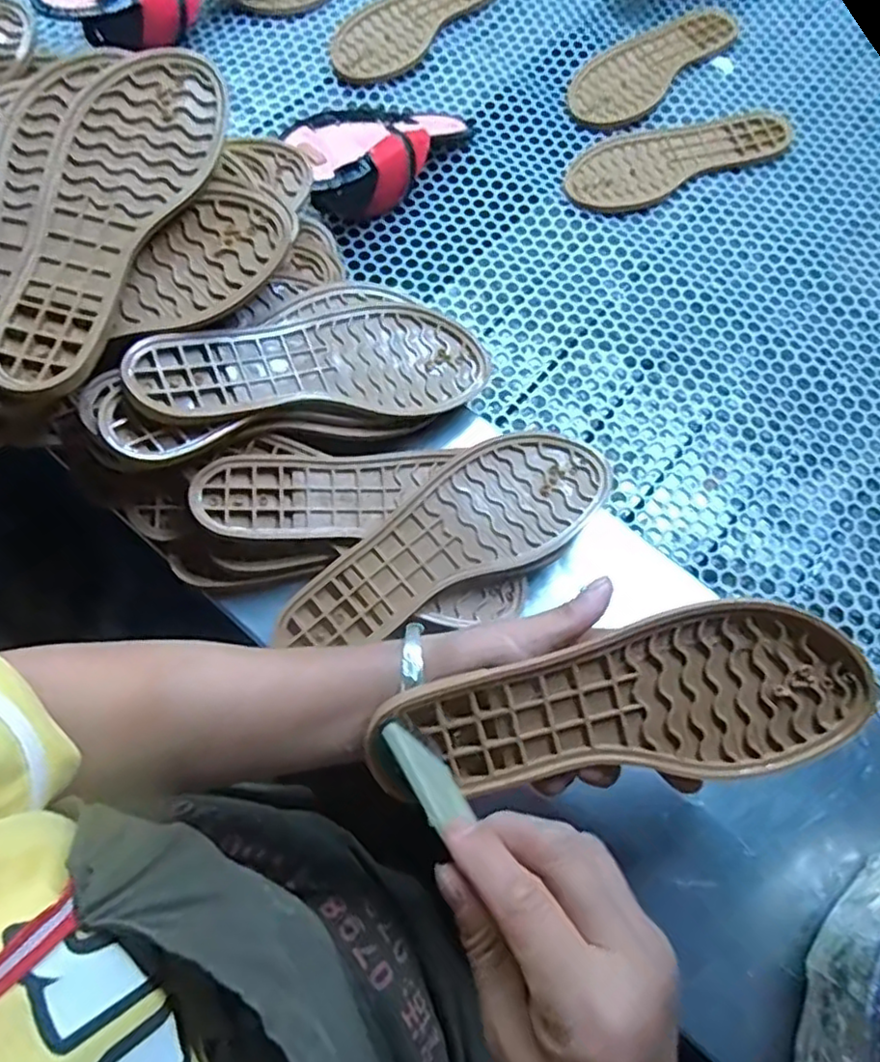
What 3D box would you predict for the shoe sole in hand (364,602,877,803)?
[{"bbox_3d":[0.090,0.087,0.332,0.244,0.025,0.085,-8,97,-3],"label":"shoe sole in hand"}]

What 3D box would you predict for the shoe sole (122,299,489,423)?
[{"bbox_3d":[-0.084,-0.119,0.461,0.244,0.020,0.090,-12,70,-26],"label":"shoe sole"}]

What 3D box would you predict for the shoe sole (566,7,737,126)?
[{"bbox_3d":[0.229,-0.503,0.702,0.232,0.007,0.084,-42,76,-14],"label":"shoe sole"}]

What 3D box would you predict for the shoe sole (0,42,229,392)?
[{"bbox_3d":[-0.214,-0.201,0.405,0.090,0.033,0.244,22,70,4],"label":"shoe sole"}]

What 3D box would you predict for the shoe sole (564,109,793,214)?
[{"bbox_3d":[0.240,-0.383,0.665,0.244,0.009,0.091,-23,73,-9],"label":"shoe sole"}]

